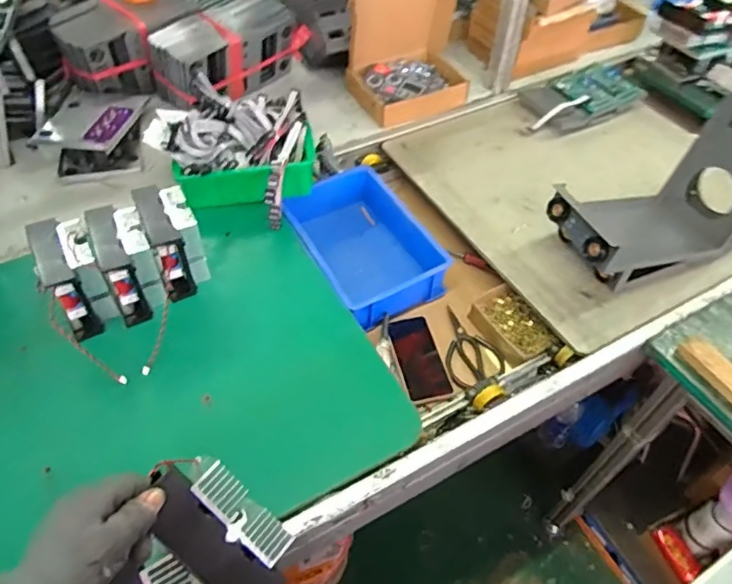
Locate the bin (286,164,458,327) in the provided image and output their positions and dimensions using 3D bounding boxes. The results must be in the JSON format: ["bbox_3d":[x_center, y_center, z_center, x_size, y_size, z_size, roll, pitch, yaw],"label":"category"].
[{"bbox_3d":[0.001,-0.081,0.983,0.206,0.106,0.286,-26,56,-20],"label":"bin"}]

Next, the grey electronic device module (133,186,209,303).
[{"bbox_3d":[-0.295,-0.078,0.846,0.072,0.129,0.129,-22,54,-15],"label":"grey electronic device module"}]

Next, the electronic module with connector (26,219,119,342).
[{"bbox_3d":[-0.419,-0.027,0.786,0.077,0.111,0.121,-22,54,-17],"label":"electronic module with connector"}]

